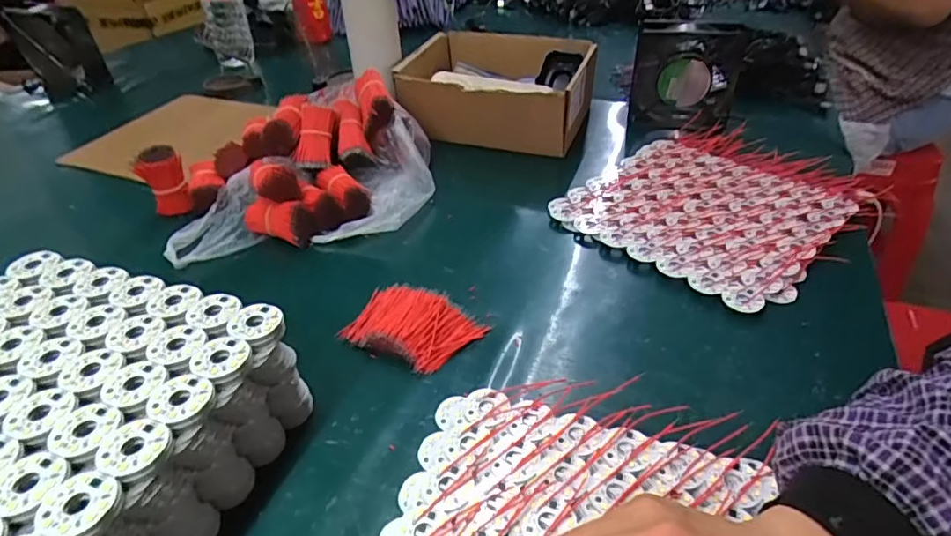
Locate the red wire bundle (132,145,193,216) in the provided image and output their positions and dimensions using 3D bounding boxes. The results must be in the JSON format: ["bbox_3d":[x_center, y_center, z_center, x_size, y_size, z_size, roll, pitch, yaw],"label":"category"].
[{"bbox_3d":[-0.324,-0.091,0.583,0.044,0.058,0.042,-23,42,-25],"label":"red wire bundle"}]

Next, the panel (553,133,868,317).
[{"bbox_3d":[0.232,-0.064,0.566,0.234,0.029,0.227,-31,46,-32],"label":"panel"}]

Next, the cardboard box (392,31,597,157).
[{"bbox_3d":[0.035,-0.238,0.737,0.219,0.098,0.218,10,39,15],"label":"cardboard box"}]

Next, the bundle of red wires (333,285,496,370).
[{"bbox_3d":[-0.049,0.045,0.447,0.100,0.019,0.070,18,42,24],"label":"bundle of red wires"}]

